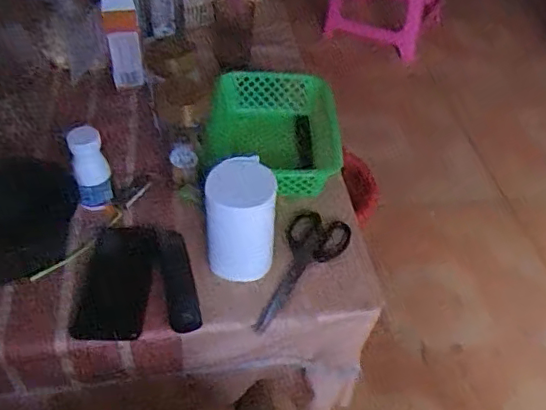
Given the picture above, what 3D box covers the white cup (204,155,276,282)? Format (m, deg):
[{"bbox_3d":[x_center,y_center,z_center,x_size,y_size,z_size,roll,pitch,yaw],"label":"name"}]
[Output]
[{"bbox_3d":[-0.035,0.016,0.668,0.074,0.131,0.076,2,45,-2],"label":"white cup"}]

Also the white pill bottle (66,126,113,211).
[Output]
[{"bbox_3d":[-0.237,-0.047,0.742,0.044,0.104,0.042,-9,46,-12],"label":"white pill bottle"}]

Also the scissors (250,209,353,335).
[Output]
[{"bbox_3d":[0.021,0.076,0.705,0.075,0.014,0.181,32,59,22],"label":"scissors"}]

